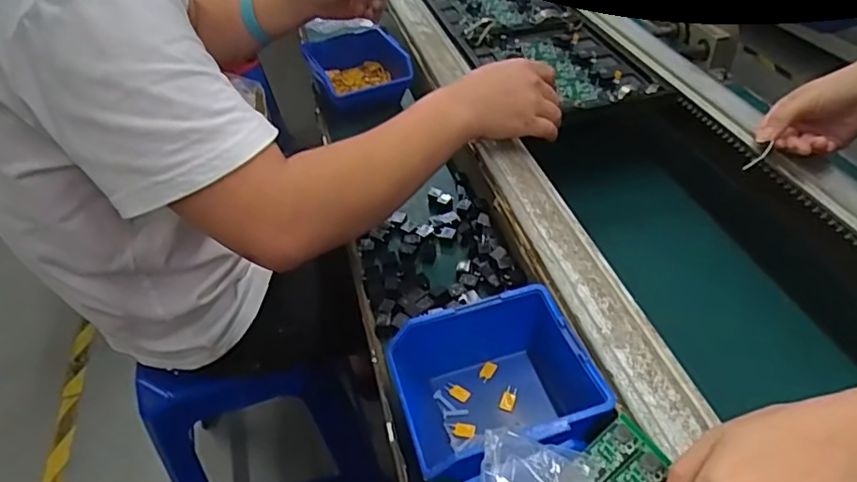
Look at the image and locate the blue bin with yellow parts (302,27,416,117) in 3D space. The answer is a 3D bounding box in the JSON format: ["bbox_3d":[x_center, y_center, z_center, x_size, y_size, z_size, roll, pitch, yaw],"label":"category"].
[{"bbox_3d":[-0.090,-0.228,0.786,0.130,0.057,0.121,-20,43,-13],"label":"blue bin with yellow parts"}]

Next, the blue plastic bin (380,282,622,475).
[{"bbox_3d":[0.049,0.113,0.441,0.136,0.065,0.122,-16,43,-9],"label":"blue plastic bin"}]

